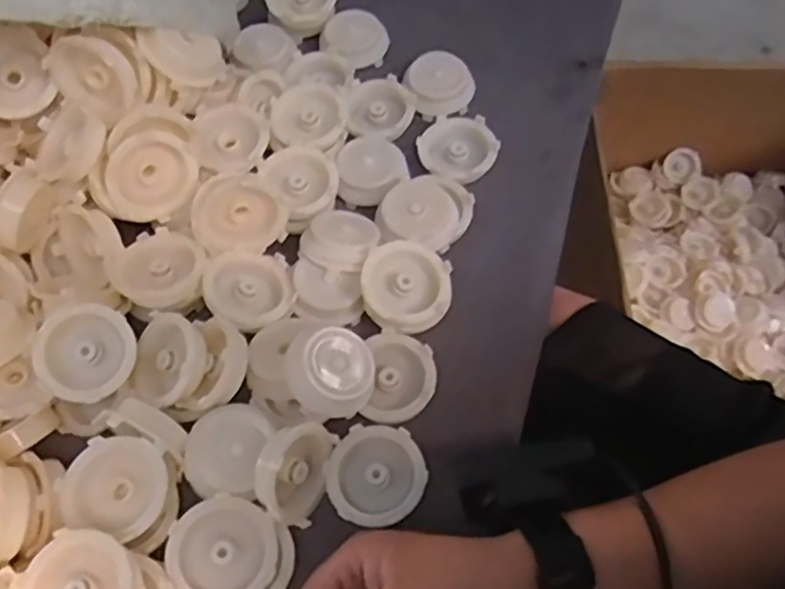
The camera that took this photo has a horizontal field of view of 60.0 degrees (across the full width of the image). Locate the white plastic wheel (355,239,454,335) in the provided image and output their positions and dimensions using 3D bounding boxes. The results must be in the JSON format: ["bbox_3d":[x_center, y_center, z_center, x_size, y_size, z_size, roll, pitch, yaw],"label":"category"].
[{"bbox_3d":[0.008,-0.007,0.416,0.055,0.017,0.055,-1,63,2],"label":"white plastic wheel"}]

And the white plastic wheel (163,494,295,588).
[{"bbox_3d":[-0.083,0.134,0.350,0.059,0.022,0.053,29,68,13],"label":"white plastic wheel"}]

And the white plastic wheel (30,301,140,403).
[{"bbox_3d":[-0.172,0.032,0.381,0.051,0.009,0.053,1,87,-27],"label":"white plastic wheel"}]

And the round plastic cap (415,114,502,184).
[{"bbox_3d":[0.046,-0.102,0.482,0.054,0.016,0.056,-1,63,2],"label":"round plastic cap"}]

